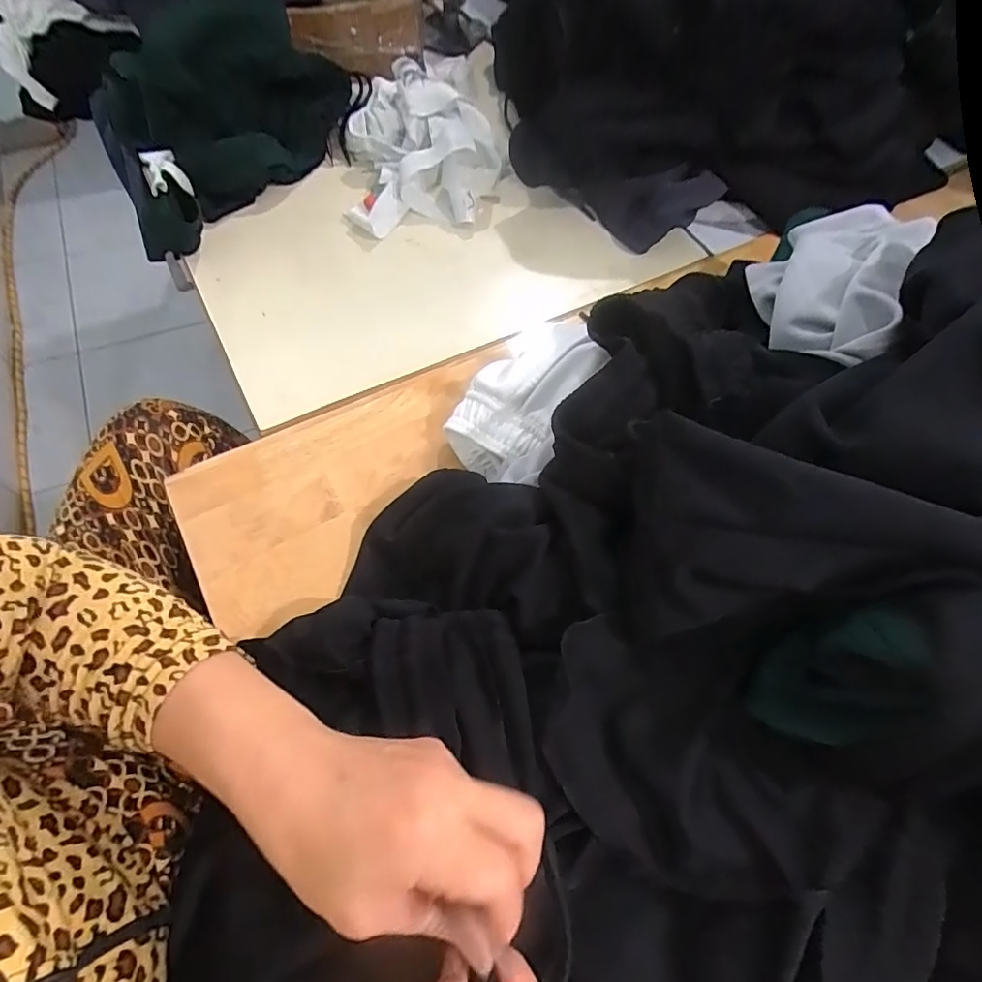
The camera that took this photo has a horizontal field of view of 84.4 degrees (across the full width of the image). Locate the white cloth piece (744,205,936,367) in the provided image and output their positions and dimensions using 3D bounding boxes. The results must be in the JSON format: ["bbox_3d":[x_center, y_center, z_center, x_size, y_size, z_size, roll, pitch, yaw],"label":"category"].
[{"bbox_3d":[0.250,-0.163,0.400,0.098,0.053,0.181,33,66,13],"label":"white cloth piece"}]

